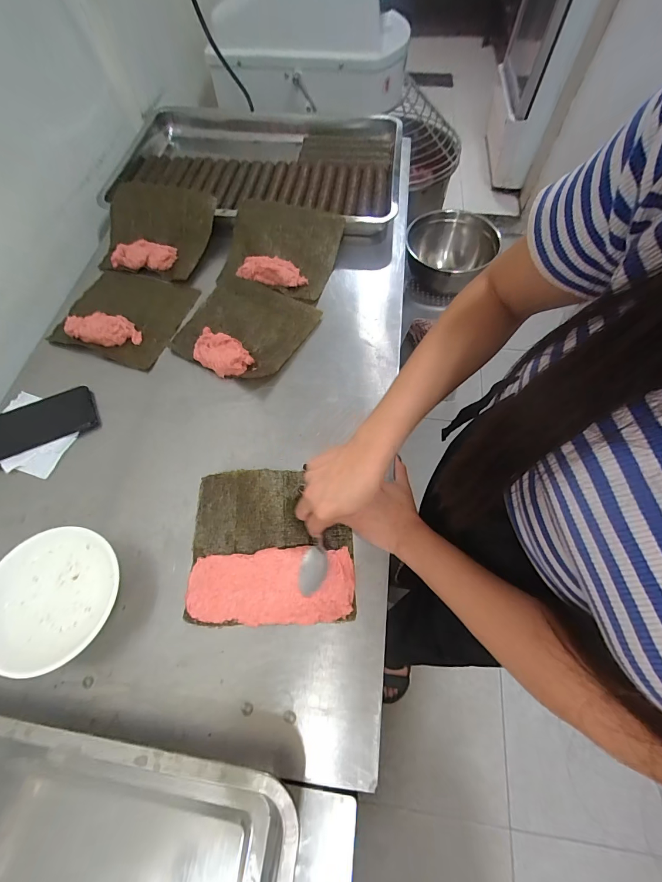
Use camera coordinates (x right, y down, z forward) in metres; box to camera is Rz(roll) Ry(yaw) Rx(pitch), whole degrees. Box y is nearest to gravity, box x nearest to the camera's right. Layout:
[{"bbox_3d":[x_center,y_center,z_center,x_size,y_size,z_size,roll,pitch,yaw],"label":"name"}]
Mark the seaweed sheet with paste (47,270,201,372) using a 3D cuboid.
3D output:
[{"bbox_3d":[-0.361,-0.229,0.609,0.202,0.031,0.183,17,66,9],"label":"seaweed sheet with paste"}]

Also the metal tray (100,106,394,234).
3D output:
[{"bbox_3d":[-0.175,-0.605,0.798,0.634,0.096,0.418,5,65,3],"label":"metal tray"}]

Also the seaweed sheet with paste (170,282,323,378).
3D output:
[{"bbox_3d":[-0.148,-0.191,0.585,0.206,0.032,0.183,27,68,13],"label":"seaweed sheet with paste"}]

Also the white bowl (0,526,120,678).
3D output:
[{"bbox_3d":[-0.307,0.175,0.399,0.129,0.054,0.140,0,64,1],"label":"white bowl"}]

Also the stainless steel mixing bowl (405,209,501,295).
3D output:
[{"bbox_3d":[0.366,-0.563,1.103,0.245,0.146,0.248,3,64,2],"label":"stainless steel mixing bowl"}]

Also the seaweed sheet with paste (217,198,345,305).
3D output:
[{"bbox_3d":[-0.096,-0.353,0.651,0.201,0.052,0.177,16,66,9],"label":"seaweed sheet with paste"}]

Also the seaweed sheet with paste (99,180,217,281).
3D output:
[{"bbox_3d":[-0.334,-0.404,0.672,0.195,0.066,0.180,15,66,8],"label":"seaweed sheet with paste"}]

